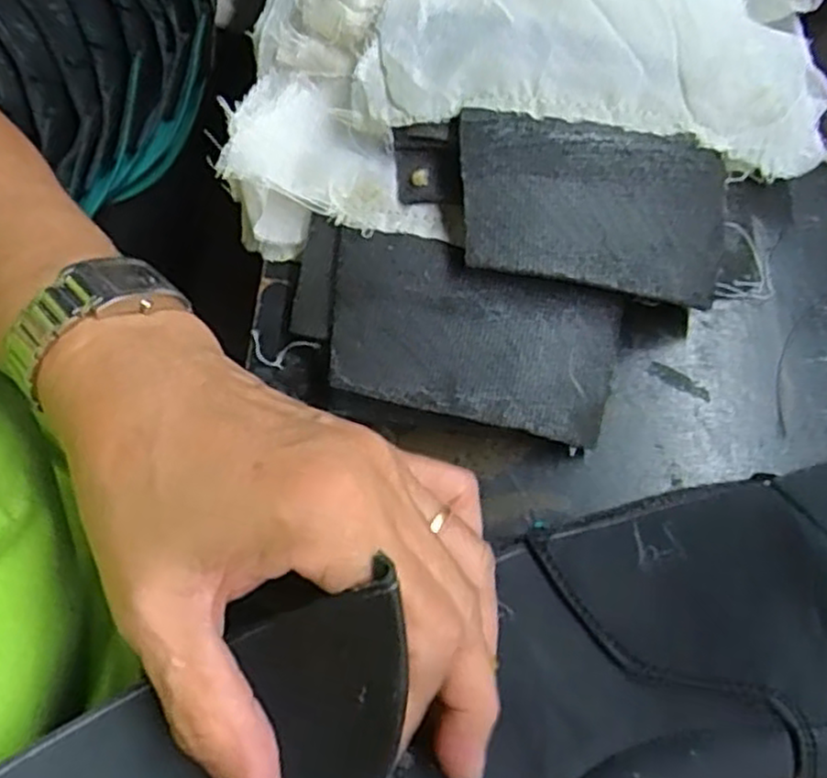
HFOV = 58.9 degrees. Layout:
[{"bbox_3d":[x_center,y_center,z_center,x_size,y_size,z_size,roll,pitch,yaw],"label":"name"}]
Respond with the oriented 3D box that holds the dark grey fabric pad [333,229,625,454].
[{"bbox_3d":[0.021,-0.019,0.273,0.108,0.020,0.061,14,67,7],"label":"dark grey fabric pad"}]

